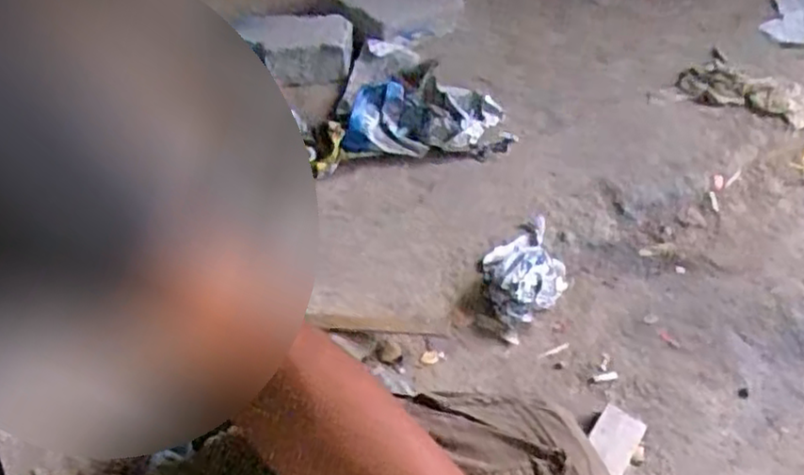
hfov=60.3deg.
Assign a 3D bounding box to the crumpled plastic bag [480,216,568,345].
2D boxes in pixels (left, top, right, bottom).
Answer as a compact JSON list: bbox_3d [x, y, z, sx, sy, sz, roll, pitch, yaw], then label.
[{"bbox_3d":[0.167,0.052,0.937,0.160,0.060,0.115,-29,52,-26],"label":"crumpled plastic bag"}]

